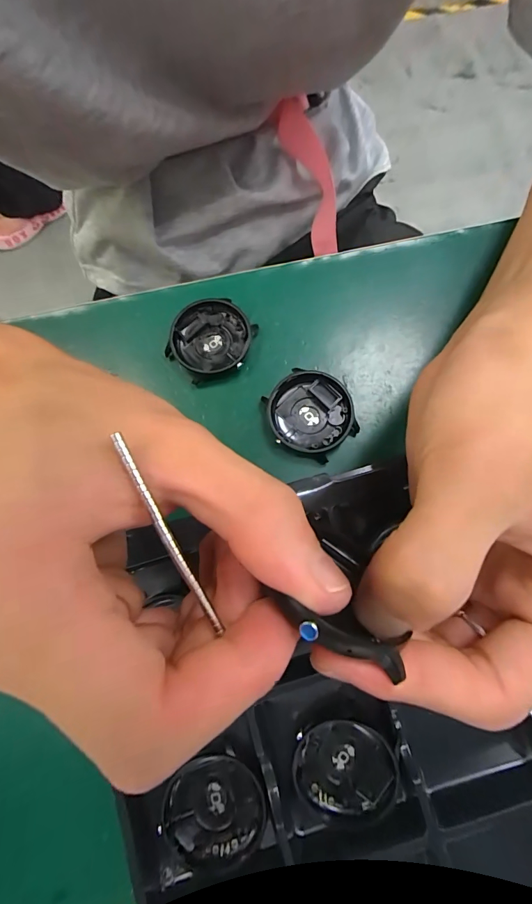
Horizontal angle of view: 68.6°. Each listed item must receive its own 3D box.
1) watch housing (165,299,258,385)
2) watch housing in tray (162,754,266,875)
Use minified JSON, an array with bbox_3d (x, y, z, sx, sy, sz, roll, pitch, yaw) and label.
[{"bbox_3d":[-0.032,-0.065,0.222,0.048,0.011,0.044,-14,79,-1],"label":"watch housing"},{"bbox_3d":[-0.021,0.159,0.171,0.042,0.010,0.041,0,79,1],"label":"watch housing in tray"}]

